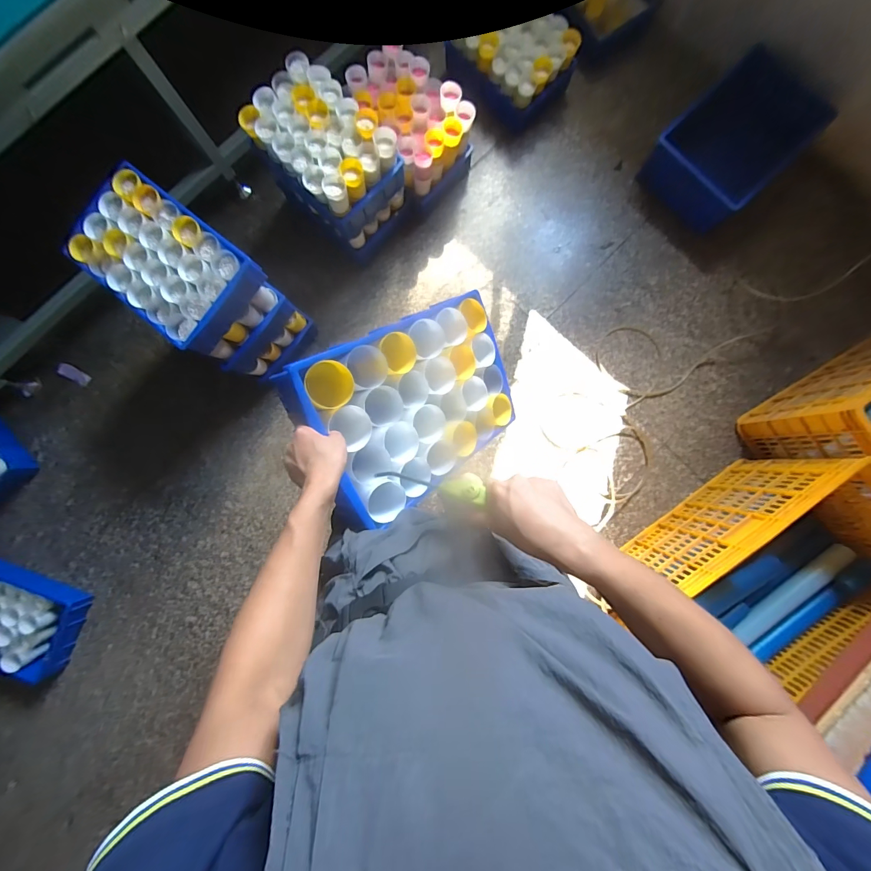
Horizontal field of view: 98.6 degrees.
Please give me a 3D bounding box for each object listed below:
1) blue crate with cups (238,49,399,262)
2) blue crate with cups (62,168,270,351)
[{"bbox_3d":[-0.316,-0.827,1.164,0.378,0.311,0.267,44,88,4],"label":"blue crate with cups"},{"bbox_3d":[-0.666,-0.430,0.932,0.396,0.115,0.275,39,88,4],"label":"blue crate with cups"}]

